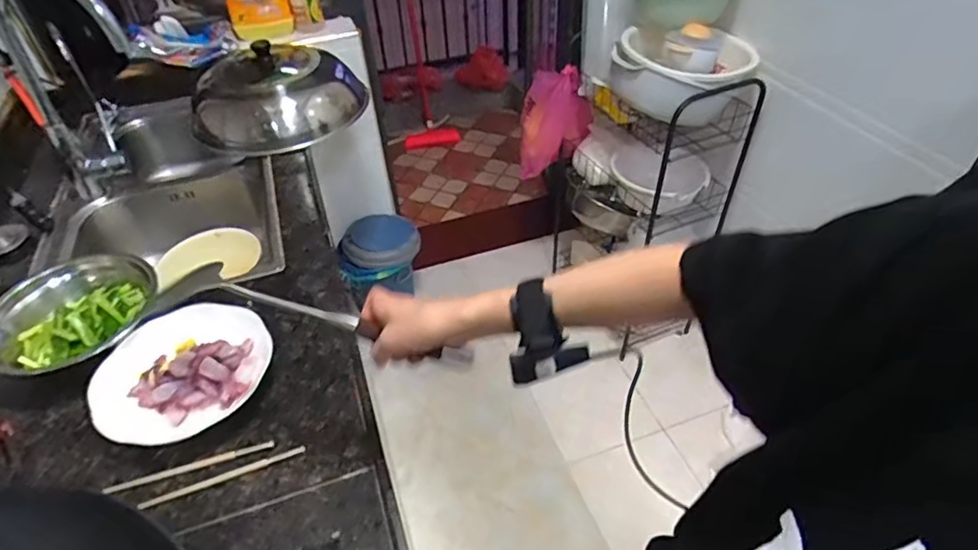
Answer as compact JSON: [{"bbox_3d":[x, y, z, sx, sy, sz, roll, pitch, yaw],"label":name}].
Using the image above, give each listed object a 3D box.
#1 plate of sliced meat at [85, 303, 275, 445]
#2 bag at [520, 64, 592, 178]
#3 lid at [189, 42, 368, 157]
[{"bbox_3d":[-0.378,0.118,0.700,0.170,0.043,0.206,24,50,27],"label":"plate of sliced meat"},{"bbox_3d":[0.196,-0.444,1.652,0.196,0.353,0.106,-2,43,2],"label":"bag"},{"bbox_3d":[-0.481,-0.403,1.239,0.293,0.150,0.307,13,46,17],"label":"lid"}]

